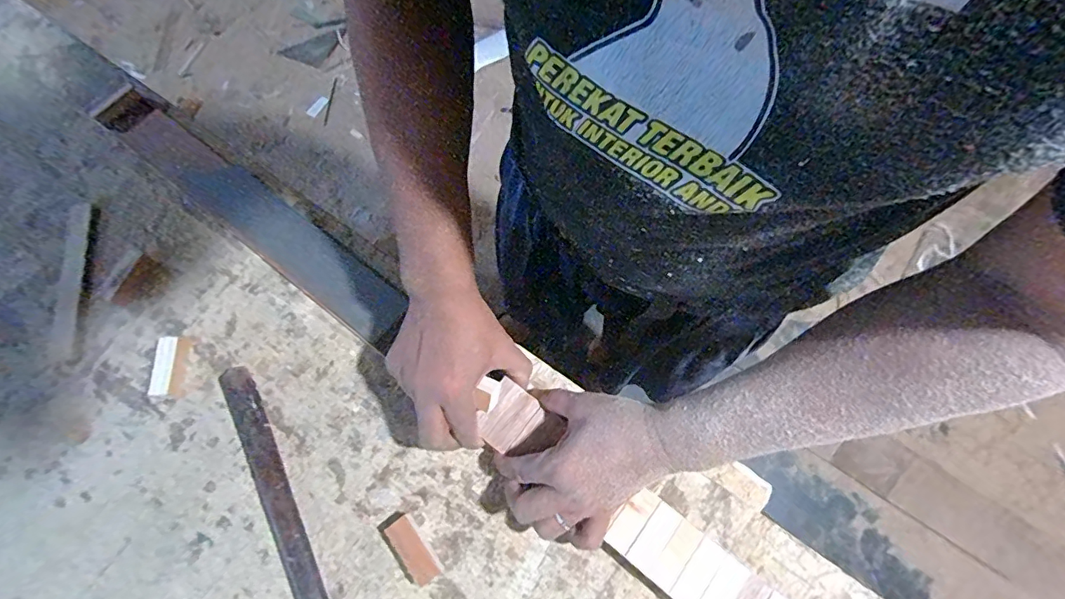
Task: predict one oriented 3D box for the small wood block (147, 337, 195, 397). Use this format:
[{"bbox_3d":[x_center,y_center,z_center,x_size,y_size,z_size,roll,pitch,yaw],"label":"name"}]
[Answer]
[{"bbox_3d":[-0.355,0.065,0.491,0.022,0.025,0.057,1,70,1],"label":"small wood block"}]

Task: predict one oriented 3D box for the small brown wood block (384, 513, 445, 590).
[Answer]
[{"bbox_3d":[-0.102,0.217,0.435,0.024,0.020,0.057,-36,74,-11],"label":"small brown wood block"}]

